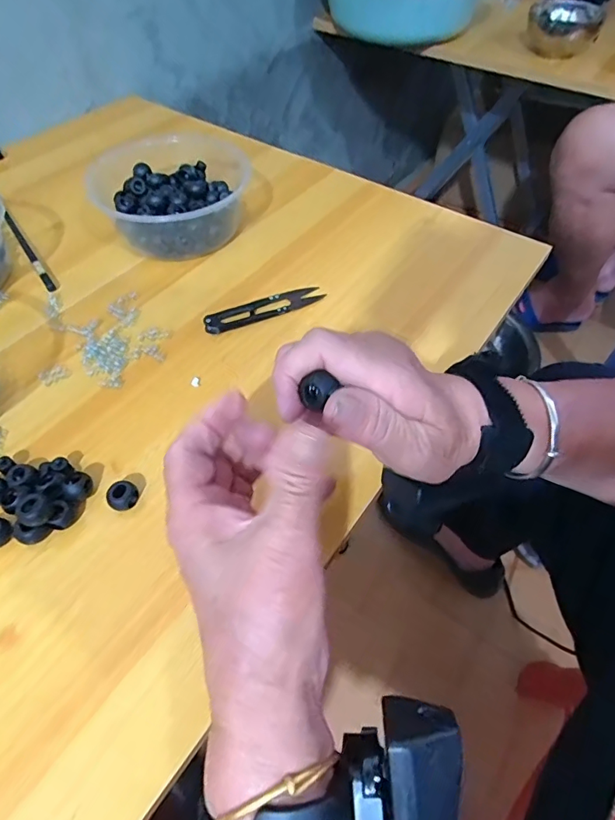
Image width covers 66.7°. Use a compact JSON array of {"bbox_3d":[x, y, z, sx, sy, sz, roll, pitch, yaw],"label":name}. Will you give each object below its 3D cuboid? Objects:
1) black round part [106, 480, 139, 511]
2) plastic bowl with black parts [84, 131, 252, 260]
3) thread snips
[{"bbox_3d":[-0.109,0.052,0.278,0.013,0.014,0.016,20,57,13],"label":"black round part"},{"bbox_3d":[-0.118,-0.195,0.426,0.143,0.055,0.133,0,55,0],"label":"plastic bowl with black parts"},{"bbox_3d":[-0.034,-0.083,0.376,0.100,0.009,0.022,-19,57,-13],"label":"thread snips"}]

